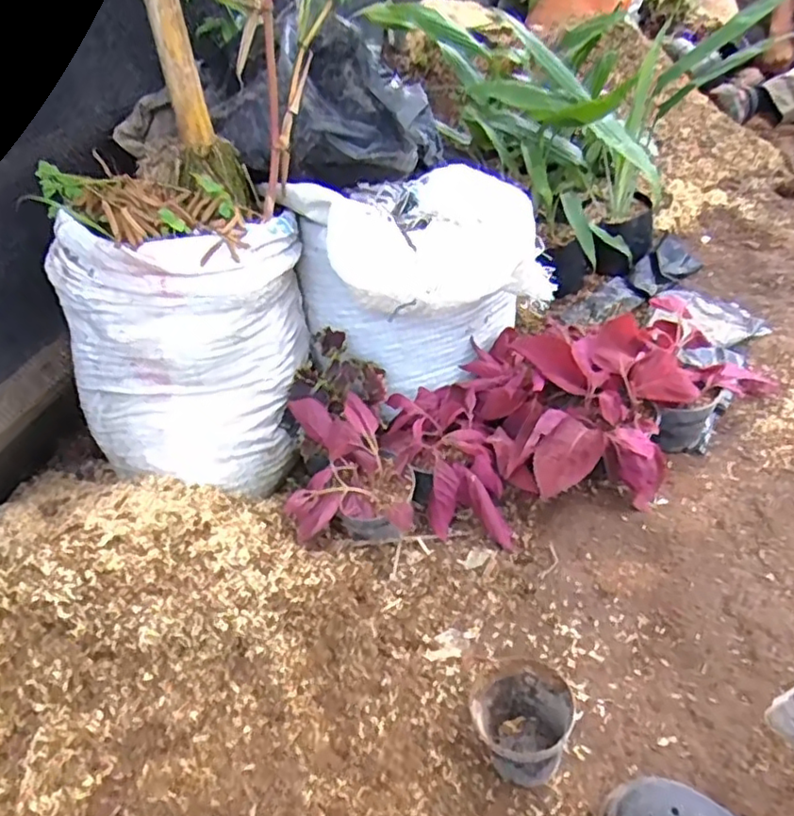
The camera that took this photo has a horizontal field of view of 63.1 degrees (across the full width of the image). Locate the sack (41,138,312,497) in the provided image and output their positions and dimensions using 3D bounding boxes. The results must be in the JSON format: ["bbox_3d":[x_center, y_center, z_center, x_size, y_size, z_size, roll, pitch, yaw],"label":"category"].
[{"bbox_3d":[-0.278,-0.092,0.872,0.321,0.373,0.248,-14,42,-10],"label":"sack"}]

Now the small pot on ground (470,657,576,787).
[{"bbox_3d":[0.123,0.312,0.644,0.091,0.083,0.086,-3,41,3],"label":"small pot on ground"}]

